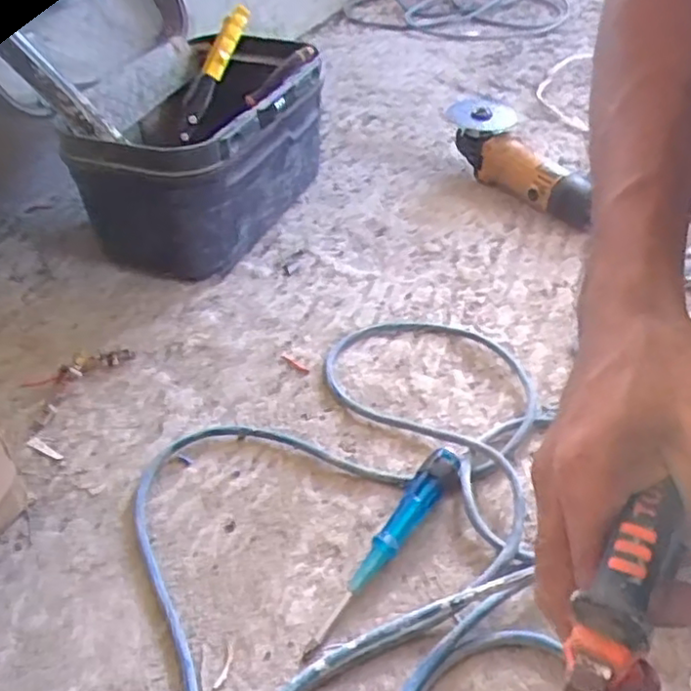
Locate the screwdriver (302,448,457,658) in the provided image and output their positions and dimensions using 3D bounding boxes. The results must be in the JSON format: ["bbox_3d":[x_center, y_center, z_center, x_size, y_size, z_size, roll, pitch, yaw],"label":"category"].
[{"bbox_3d":[0.031,0.154,0.521,0.024,0.023,0.189,25,55,26],"label":"screwdriver"}]

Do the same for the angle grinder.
[{"bbox_3d":[0.238,-0.245,0.910,0.089,0.081,0.239,-25,59,-25],"label":"angle grinder"}]

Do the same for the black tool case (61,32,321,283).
[{"bbox_3d":[-0.166,-0.234,0.832,0.188,0.193,0.309,16,44,18],"label":"black tool case"}]

